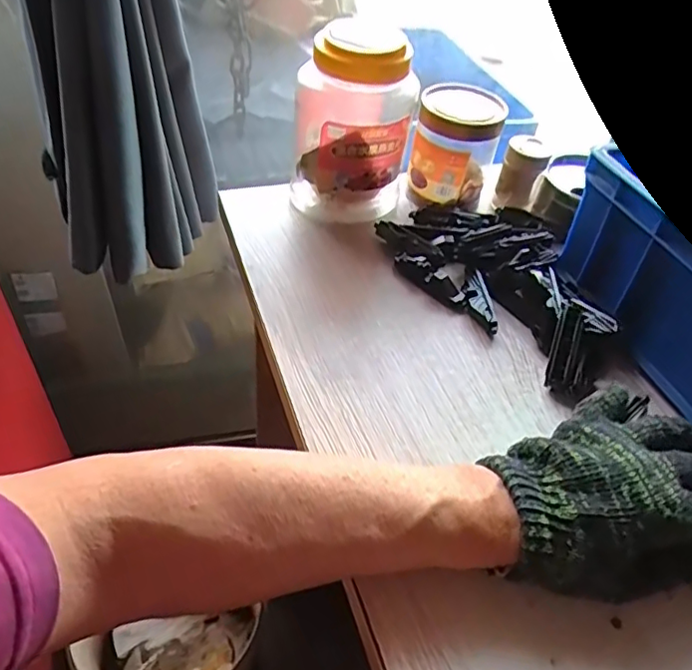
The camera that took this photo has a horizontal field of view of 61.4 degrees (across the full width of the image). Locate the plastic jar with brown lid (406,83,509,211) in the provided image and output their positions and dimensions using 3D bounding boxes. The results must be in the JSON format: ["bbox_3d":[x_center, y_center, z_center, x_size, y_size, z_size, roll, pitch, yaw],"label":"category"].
[{"bbox_3d":[0.112,-0.196,0.603,0.087,0.107,0.074,10,45,3],"label":"plastic jar with brown lid"}]

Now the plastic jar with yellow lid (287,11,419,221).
[{"bbox_3d":[0.006,-0.210,0.584,0.106,0.168,0.123,3,45,-4],"label":"plastic jar with yellow lid"}]

